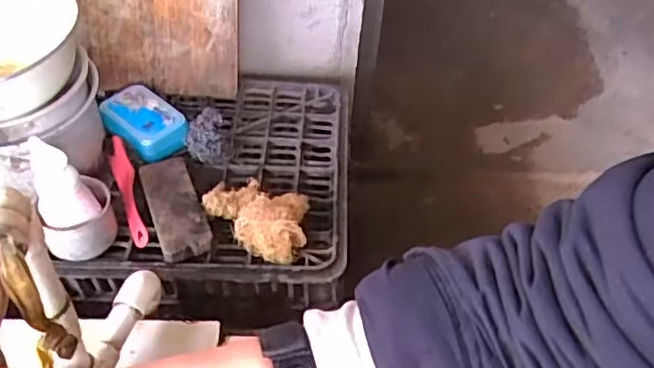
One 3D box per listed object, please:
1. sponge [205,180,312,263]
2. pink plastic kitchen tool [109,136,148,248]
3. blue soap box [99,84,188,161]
[{"bbox_3d":[-0.078,0.033,0.731,0.134,0.054,0.089,23,47,18],"label":"sponge"},{"bbox_3d":[-0.238,0.006,0.758,0.023,0.038,0.151,-14,47,-19],"label":"pink plastic kitchen tool"},{"bbox_3d":[-0.236,-0.078,0.816,0.119,0.034,0.078,30,49,24],"label":"blue soap box"}]

